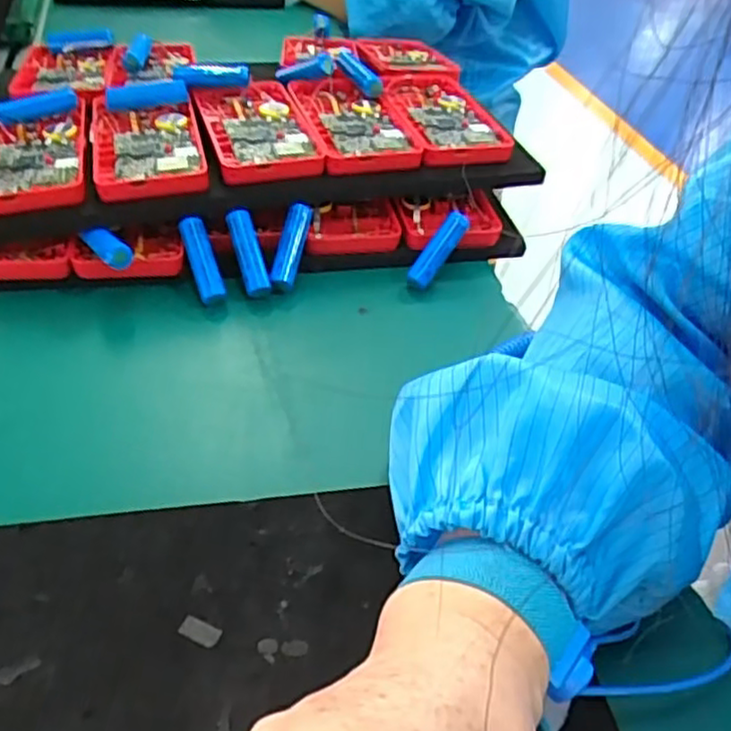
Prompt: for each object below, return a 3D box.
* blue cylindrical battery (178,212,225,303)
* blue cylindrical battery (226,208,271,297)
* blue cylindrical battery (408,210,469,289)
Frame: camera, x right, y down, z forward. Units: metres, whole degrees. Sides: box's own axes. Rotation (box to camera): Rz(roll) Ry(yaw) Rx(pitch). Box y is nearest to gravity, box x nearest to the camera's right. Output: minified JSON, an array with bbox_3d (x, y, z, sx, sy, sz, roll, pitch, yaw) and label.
[{"bbox_3d":[-0.093,-0.061,0.401,0.014,0.014,0.051,-17,82,-22],"label":"blue cylindrical battery"},{"bbox_3d":[-0.068,-0.065,0.406,0.013,0.050,0.015,-18,3,-23],"label":"blue cylindrical battery"},{"bbox_3d":[0.044,-0.071,0.429,0.011,0.016,0.051,38,93,31],"label":"blue cylindrical battery"}]

